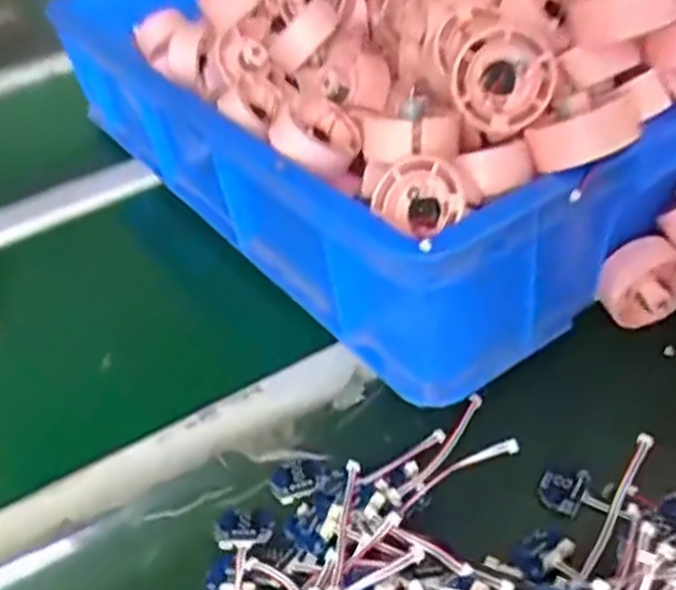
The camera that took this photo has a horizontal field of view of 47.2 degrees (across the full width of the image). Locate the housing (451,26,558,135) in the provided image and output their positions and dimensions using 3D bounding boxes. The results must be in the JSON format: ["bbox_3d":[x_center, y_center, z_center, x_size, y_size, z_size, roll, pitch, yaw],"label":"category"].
[{"bbox_3d":[0.086,-0.112,0.404,0.052,0.049,0.023,-31,24,11],"label":"housing"}]

